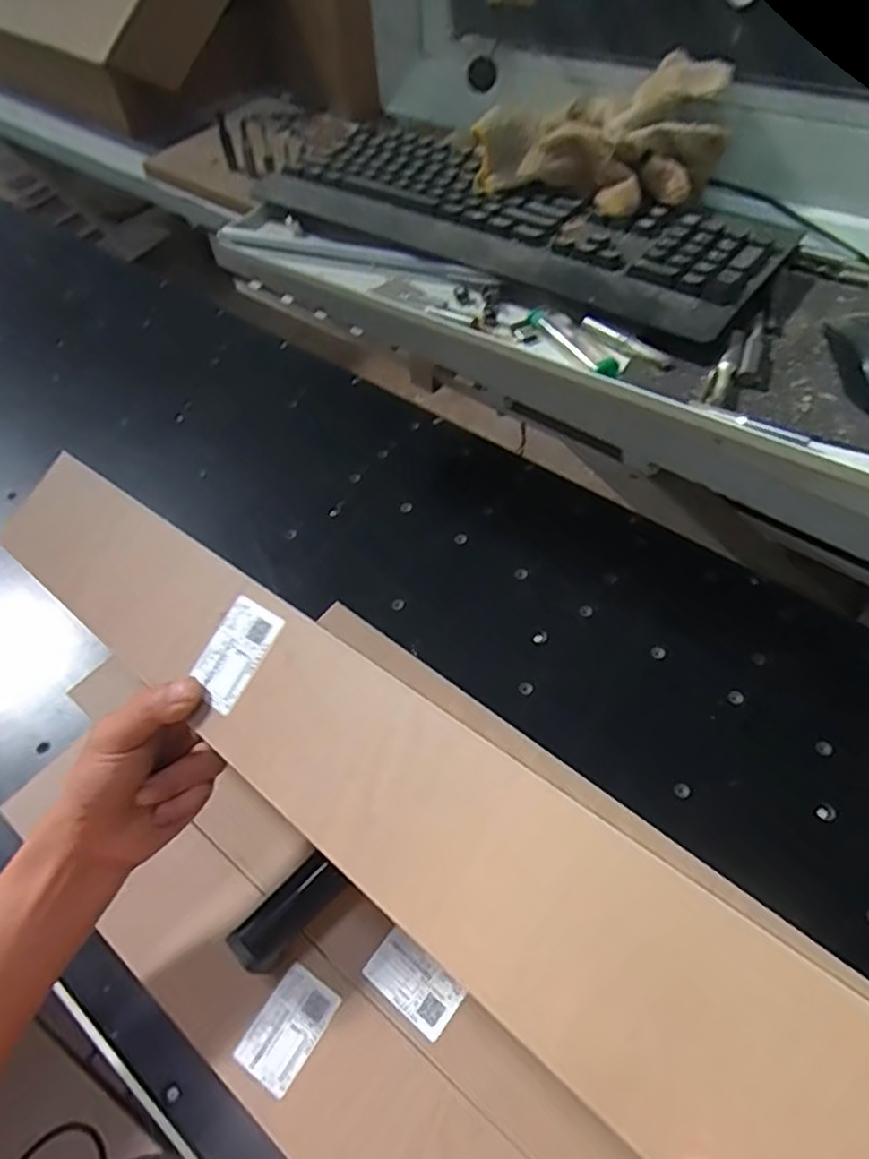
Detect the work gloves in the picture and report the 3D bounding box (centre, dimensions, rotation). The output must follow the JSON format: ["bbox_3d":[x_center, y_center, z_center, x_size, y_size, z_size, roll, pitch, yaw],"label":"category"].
[{"bbox_3d":[0.124,-0.341,0.520,0.184,0.079,0.085,13,56,12],"label":"work gloves"}]

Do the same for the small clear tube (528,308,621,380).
[{"bbox_3d":[0.097,-0.164,0.472,0.017,0.011,0.091,-25,55,-17],"label":"small clear tube"}]

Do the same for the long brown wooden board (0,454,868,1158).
[{"bbox_3d":[-0.070,0.068,0.344,0.585,0.008,0.085,29,80,31],"label":"long brown wooden board"}]

